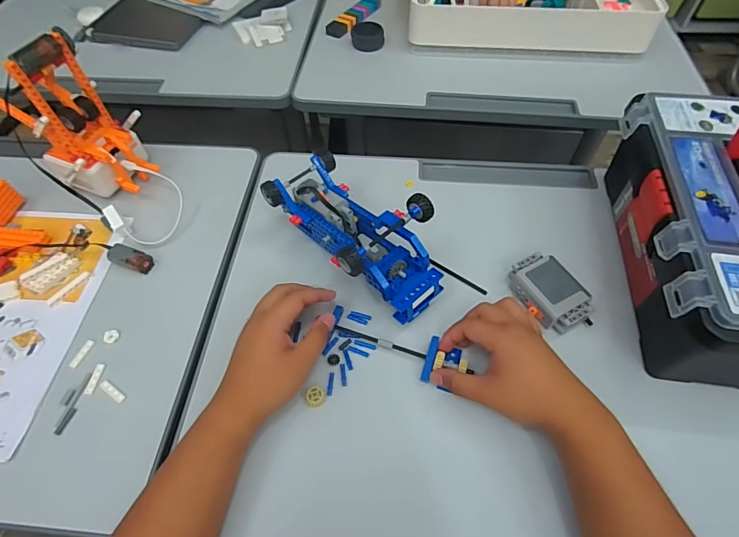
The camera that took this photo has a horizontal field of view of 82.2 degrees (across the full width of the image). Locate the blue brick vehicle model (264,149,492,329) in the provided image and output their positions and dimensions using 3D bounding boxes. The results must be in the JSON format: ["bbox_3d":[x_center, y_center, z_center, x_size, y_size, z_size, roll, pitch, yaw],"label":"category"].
[{"bbox_3d":[-0.011,-0.030,0.464,0.239,0.104,0.118,34,63,22],"label":"blue brick vehicle model"}]

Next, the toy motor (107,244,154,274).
[{"bbox_3d":[-0.287,-0.014,0.507,0.048,0.024,0.023,13,58,8],"label":"toy motor"}]

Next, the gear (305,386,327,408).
[{"bbox_3d":[-0.054,0.128,0.421,0.020,0.007,0.019,0,57,0],"label":"gear"}]

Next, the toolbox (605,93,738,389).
[{"bbox_3d":[0.350,-0.050,0.421,0.150,0.172,0.292,6,57,4],"label":"toolbox"}]

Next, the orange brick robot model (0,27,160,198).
[{"bbox_3d":[-0.352,-0.174,0.516,0.119,0.184,0.112,-37,64,-22],"label":"orange brick robot model"}]

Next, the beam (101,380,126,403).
[{"bbox_3d":[-0.260,0.124,0.428,0.033,0.004,0.009,27,61,16],"label":"beam"}]

